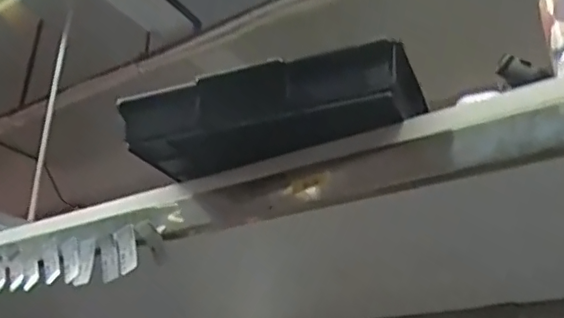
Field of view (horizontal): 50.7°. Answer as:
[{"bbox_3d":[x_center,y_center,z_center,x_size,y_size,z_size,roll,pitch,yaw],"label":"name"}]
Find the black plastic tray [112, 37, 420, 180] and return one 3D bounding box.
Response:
[{"bbox_3d":[-0.019,-0.038,0.546,0.274,0.057,0.102,-10,-27,22],"label":"black plastic tray"}]

